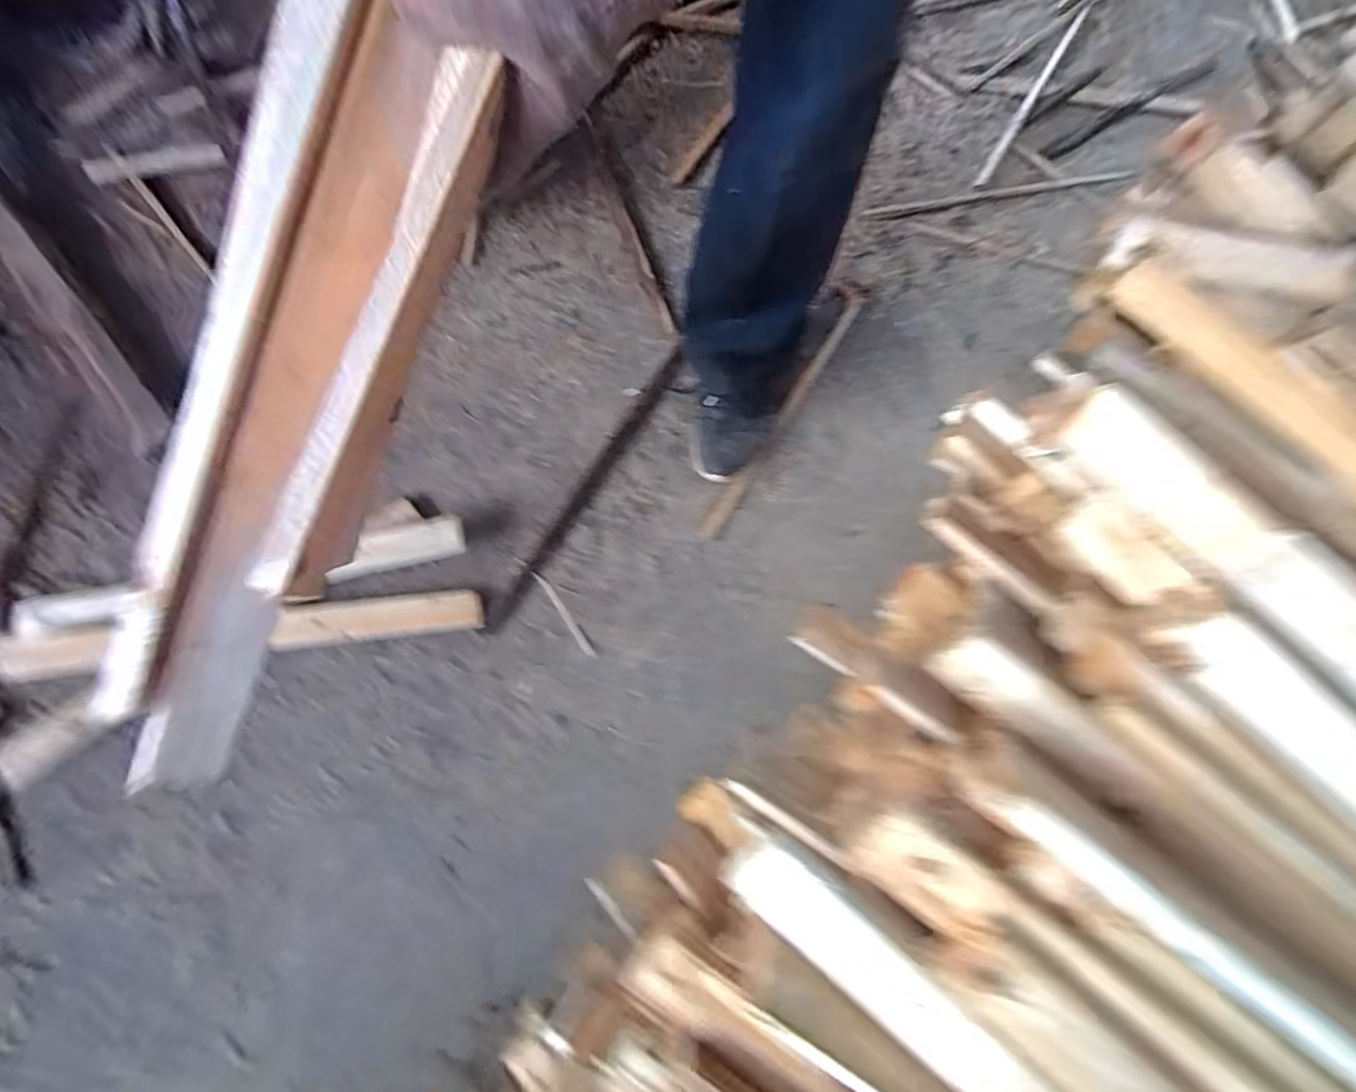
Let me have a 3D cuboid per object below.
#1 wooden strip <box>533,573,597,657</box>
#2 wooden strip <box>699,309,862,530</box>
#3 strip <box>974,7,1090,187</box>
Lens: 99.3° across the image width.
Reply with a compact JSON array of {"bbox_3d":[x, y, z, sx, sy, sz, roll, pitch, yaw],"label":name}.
[{"bbox_3d":[-0.146,0.088,0.745,0.011,0.006,0.132,-34,81,-11],"label":"wooden strip"},{"bbox_3d":[0.155,-0.197,0.841,0.029,0.013,0.445,32,76,4],"label":"wooden strip"},{"bbox_3d":[0.654,-0.832,1.050,0.020,0.017,0.515,32,77,7],"label":"strip"}]

